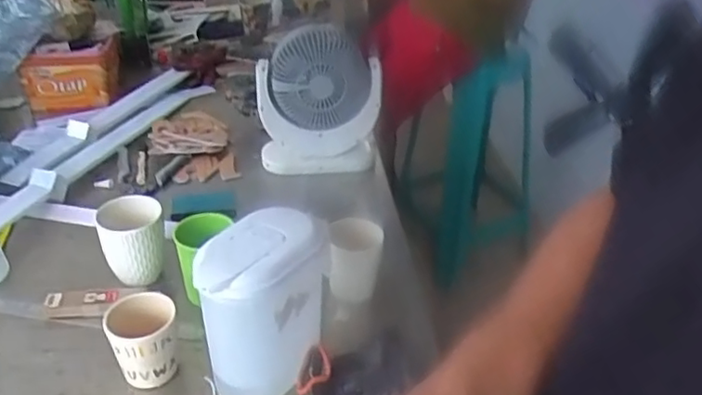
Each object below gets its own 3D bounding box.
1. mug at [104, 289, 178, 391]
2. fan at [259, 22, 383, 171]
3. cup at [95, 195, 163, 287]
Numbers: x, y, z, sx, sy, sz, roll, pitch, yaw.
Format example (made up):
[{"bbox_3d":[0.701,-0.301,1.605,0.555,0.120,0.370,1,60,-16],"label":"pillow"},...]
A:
[{"bbox_3d":[-0.227,0.164,0.709,0.073,0.091,0.071,-13,33,-18],"label":"mug"},{"bbox_3d":[-0.054,-0.160,1.063,0.197,0.244,0.094,1,33,-4],"label":"fan"},{"bbox_3d":[-0.285,0.064,0.843,0.081,0.107,0.073,-16,34,-22],"label":"cup"}]

